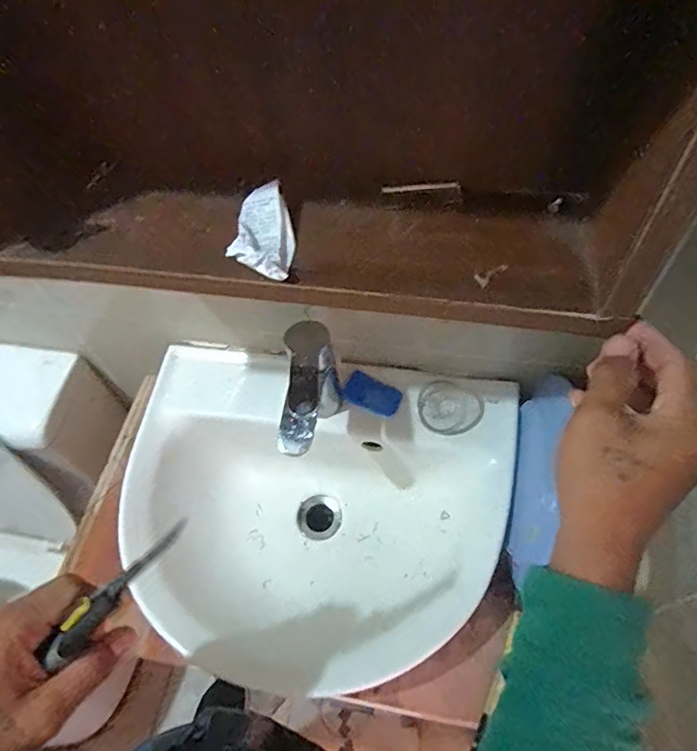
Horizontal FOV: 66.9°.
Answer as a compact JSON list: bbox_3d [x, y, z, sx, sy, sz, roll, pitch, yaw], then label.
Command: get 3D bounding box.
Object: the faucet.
[{"bbox_3d":[-0.044,0.030,0.608,0.049,0.152,0.142,8,58,10],"label":"faucet"}]

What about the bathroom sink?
[{"bbox_3d":[-0.048,0.169,0.684,0.479,0.162,0.346,8,58,9],"label":"bathroom sink"}]

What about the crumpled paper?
[{"bbox_3d":[-0.064,-0.109,0.402,0.044,0.025,0.082,2,57,6],"label":"crumpled paper"}]

